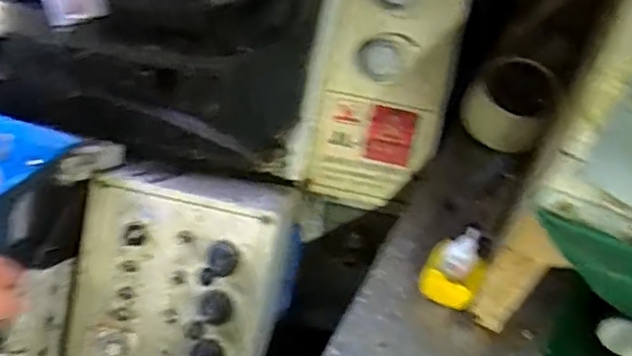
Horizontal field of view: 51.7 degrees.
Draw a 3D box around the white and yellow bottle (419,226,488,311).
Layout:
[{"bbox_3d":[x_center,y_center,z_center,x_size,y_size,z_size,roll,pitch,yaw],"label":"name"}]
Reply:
[{"bbox_3d":[0.170,0.112,0.790,0.069,0.075,0.074,2,56,-3],"label":"white and yellow bottle"}]

